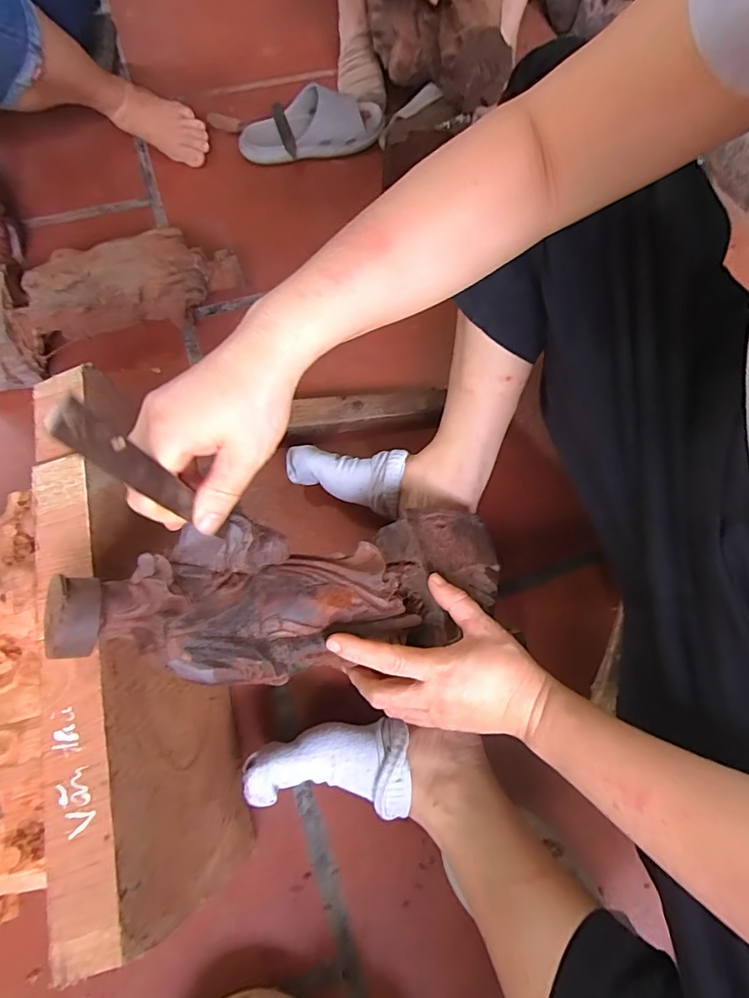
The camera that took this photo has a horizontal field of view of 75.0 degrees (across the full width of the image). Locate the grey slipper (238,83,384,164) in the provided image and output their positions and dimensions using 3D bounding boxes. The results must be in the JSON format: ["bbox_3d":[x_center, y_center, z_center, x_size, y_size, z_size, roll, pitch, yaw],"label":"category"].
[{"bbox_3d":[-0.107,-0.638,0.829,0.240,0.076,0.100,-8,67,-5],"label":"grey slipper"}]

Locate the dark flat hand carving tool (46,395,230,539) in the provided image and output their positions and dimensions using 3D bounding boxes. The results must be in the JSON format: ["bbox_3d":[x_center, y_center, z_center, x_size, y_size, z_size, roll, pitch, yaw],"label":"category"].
[{"bbox_3d":[-0.117,-0.008,0.264,0.004,0.136,0.018,25,74,24],"label":"dark flat hand carving tool"}]

